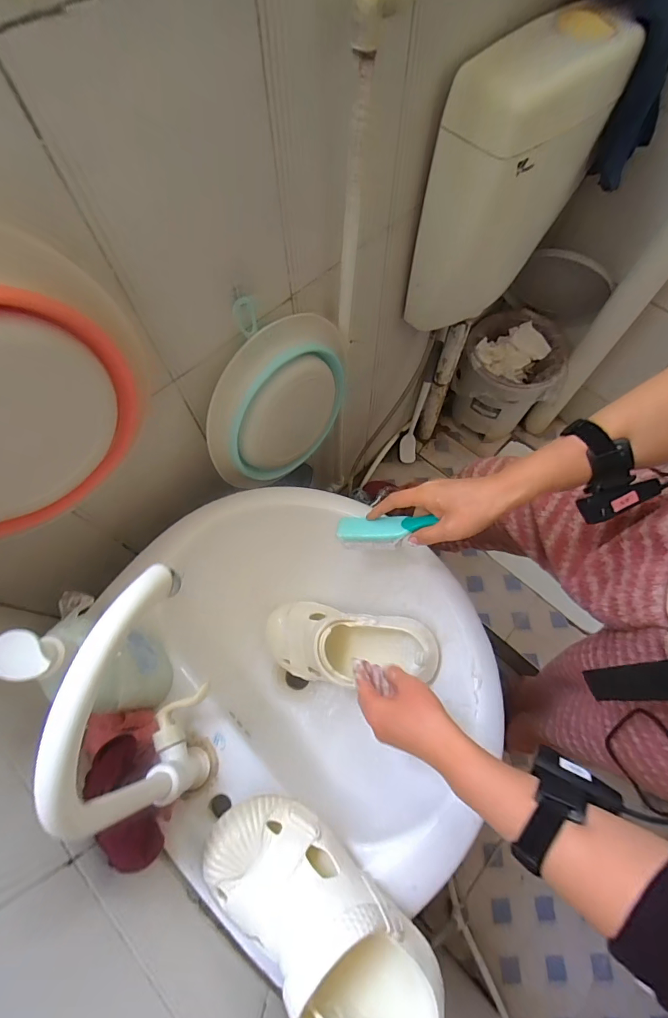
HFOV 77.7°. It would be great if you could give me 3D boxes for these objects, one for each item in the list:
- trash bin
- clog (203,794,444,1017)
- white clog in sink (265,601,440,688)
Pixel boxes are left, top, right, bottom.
[{"bbox_3d":[0.485,-0.368,1.209,0.255,0.312,0.240,0,68,0],"label":"trash bin"},{"bbox_3d":[-0.008,0.378,0.380,0.248,0.106,0.096,38,73,14],"label":"clog"},{"bbox_3d":[0.012,0.182,0.573,0.250,0.086,0.104,-2,66,19],"label":"white clog in sink"}]

